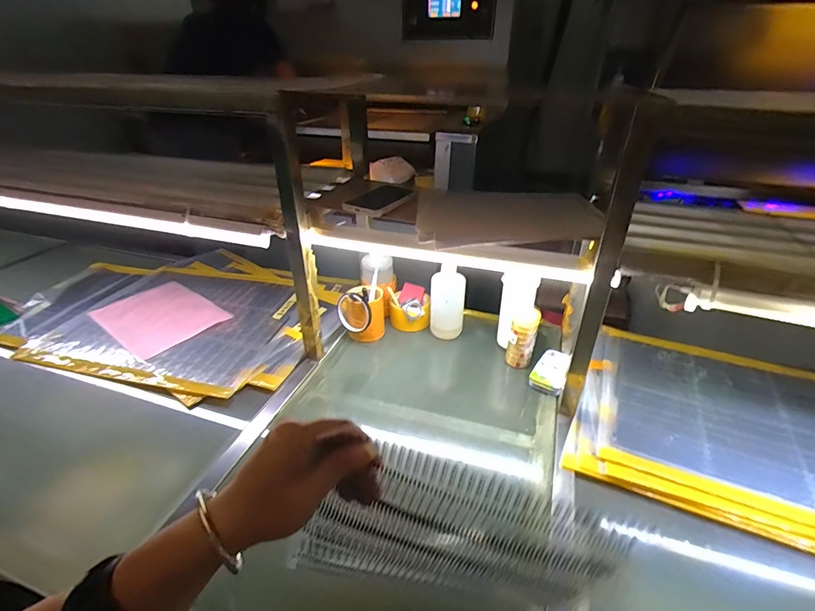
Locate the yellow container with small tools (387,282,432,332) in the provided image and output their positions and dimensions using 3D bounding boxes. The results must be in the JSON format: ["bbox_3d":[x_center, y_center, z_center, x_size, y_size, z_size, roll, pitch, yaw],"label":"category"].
[{"bbox_3d":[0.003,0.006,0.985,0.097,0.074,0.101,-4,31,-6],"label":"yellow container with small tools"}]

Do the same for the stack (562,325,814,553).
[{"bbox_3d":[0.633,0.220,0.708,0.630,0.024,0.438,14,34,22],"label":"stack"}]

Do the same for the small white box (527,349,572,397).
[{"bbox_3d":[0.288,0.129,0.836,0.062,0.019,0.118,17,35,25],"label":"small white box"}]

